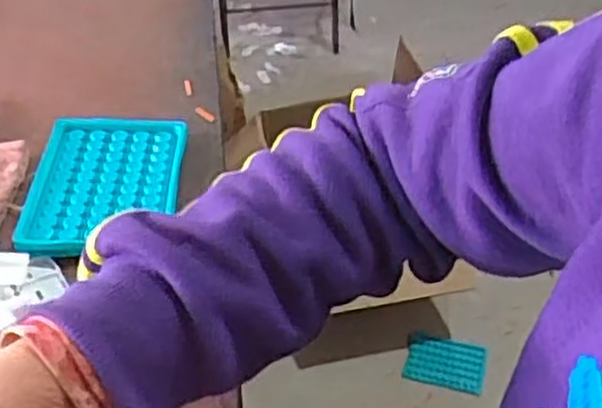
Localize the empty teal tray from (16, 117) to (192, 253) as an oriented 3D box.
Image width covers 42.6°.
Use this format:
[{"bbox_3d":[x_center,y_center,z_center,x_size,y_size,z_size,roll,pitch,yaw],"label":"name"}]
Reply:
[{"bbox_3d":[-0.134,-0.014,0.528,0.098,0.014,0.133,-1,42,0],"label":"empty teal tray"}]

